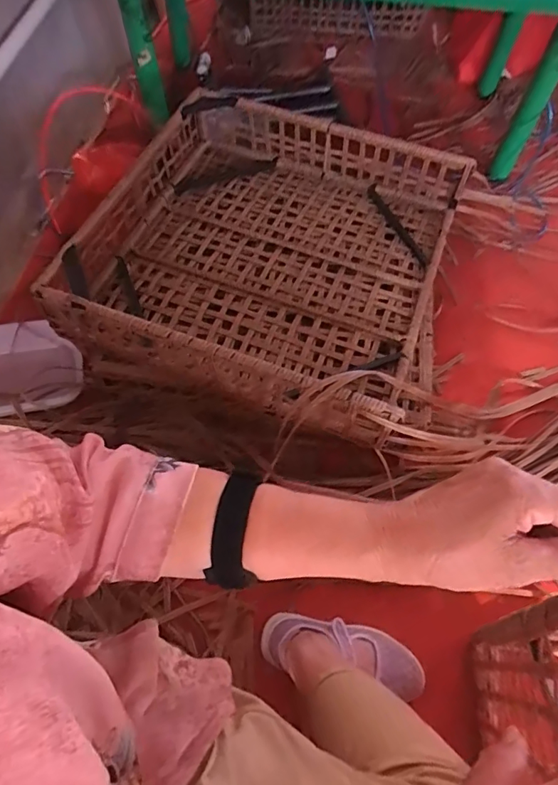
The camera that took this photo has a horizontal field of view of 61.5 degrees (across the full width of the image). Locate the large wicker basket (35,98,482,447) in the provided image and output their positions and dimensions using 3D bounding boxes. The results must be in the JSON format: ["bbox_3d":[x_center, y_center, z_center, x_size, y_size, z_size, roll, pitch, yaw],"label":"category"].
[{"bbox_3d":[0.022,-0.266,0.873,0.622,0.174,0.614,21,65,11],"label":"large wicker basket"}]

